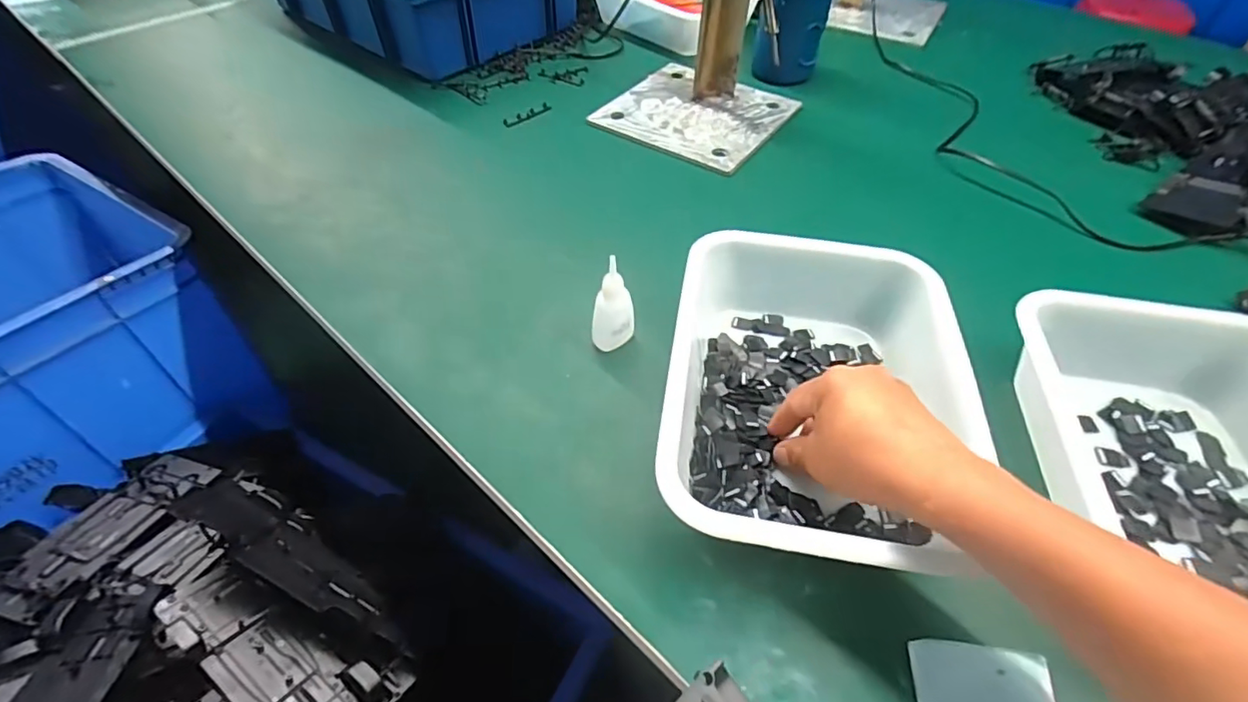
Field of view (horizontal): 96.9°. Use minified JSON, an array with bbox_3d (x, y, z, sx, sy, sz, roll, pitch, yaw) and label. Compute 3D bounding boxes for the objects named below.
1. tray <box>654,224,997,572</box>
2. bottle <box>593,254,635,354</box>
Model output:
[{"bbox_3d":[0.123,0.027,0.370,0.182,0.064,0.238,8,50,6],"label":"tray"},{"bbox_3d":[-0.008,-0.033,0.413,0.019,0.080,0.029,33,57,24],"label":"bottle"}]

